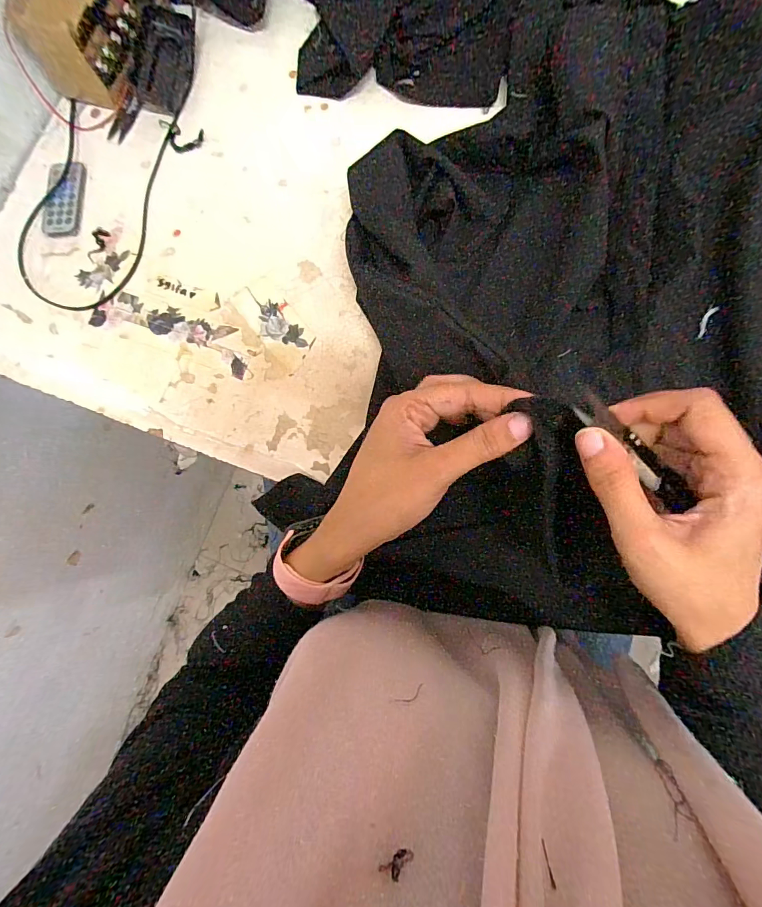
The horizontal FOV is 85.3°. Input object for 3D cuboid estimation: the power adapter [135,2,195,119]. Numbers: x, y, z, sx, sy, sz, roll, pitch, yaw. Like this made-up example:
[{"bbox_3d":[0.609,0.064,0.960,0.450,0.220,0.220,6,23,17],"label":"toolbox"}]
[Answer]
[{"bbox_3d":[-0.230,-0.420,0.444,0.049,0.022,0.110,7,82,8],"label":"power adapter"}]

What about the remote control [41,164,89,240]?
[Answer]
[{"bbox_3d":[-0.335,-0.269,0.436,0.041,0.006,0.081,0,81,7],"label":"remote control"}]

